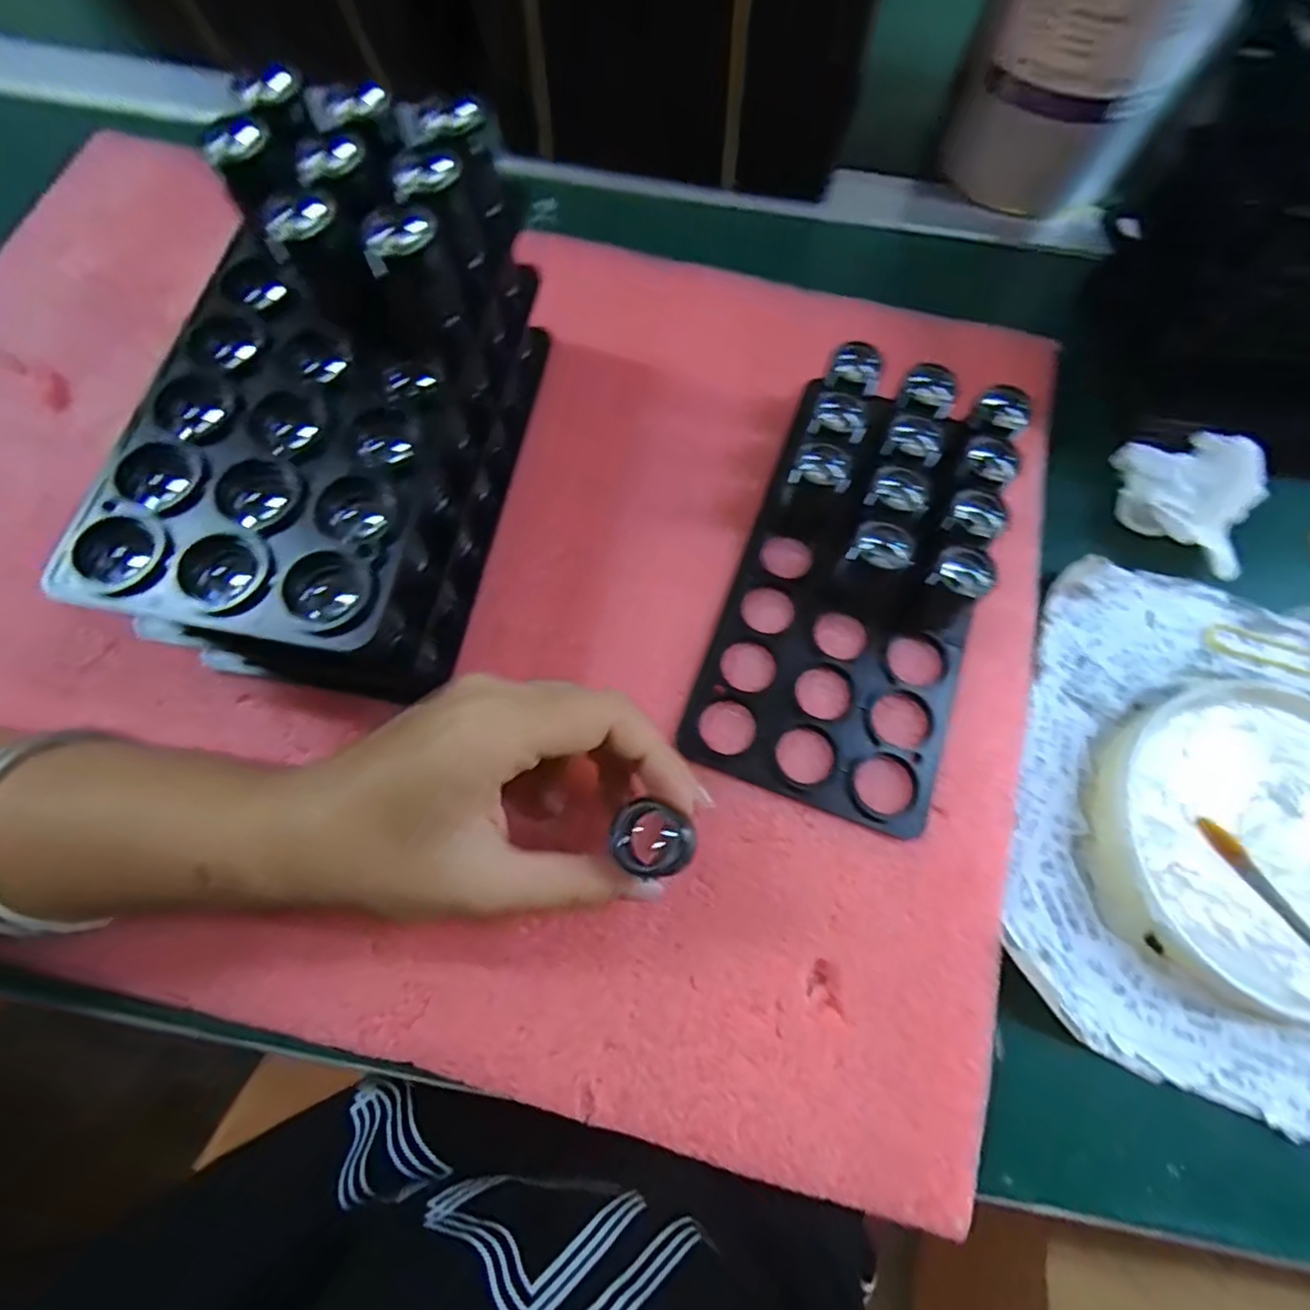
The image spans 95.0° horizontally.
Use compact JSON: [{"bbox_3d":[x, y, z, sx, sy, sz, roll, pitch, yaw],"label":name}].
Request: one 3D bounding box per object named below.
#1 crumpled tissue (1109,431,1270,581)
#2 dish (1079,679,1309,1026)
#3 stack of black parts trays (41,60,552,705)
[{"bbox_3d":[0.240,-0.071,0.265,0.039,0.028,0.069,-36,76,-12],"label":"crumpled tissue"},{"bbox_3d":[0.232,0.070,0.228,0.122,0.014,0.117,0,71,-1],"label":"dish"},{"bbox_3d":[-0.114,-0.088,0.220,0.098,0.104,0.191,10,72,2],"label":"stack of black parts trays"}]

